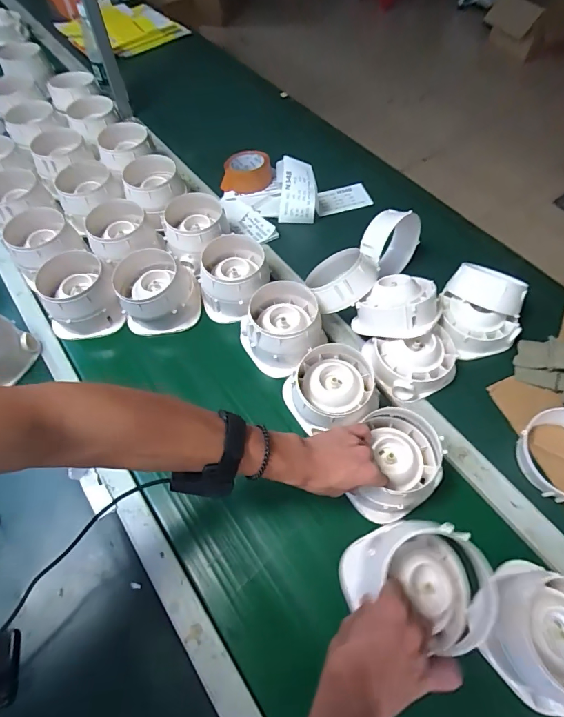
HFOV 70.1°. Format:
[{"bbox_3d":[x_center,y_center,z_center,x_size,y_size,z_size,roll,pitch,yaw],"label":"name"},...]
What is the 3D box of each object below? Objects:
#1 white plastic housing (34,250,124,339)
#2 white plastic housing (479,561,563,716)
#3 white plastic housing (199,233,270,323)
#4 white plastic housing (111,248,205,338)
[{"bbox_3d":[-0.370,-0.112,0.735,0.131,0.091,0.130,-19,60,-11],"label":"white plastic housing"},{"bbox_3d":[0.320,0.325,0.471,0.130,0.086,0.141,0,59,0],"label":"white plastic housing"},{"bbox_3d":[-0.092,-0.154,0.776,0.127,0.087,0.146,-8,59,-5],"label":"white plastic housing"},{"bbox_3d":[-0.228,-0.120,0.745,0.140,0.112,0.127,-12,59,-7],"label":"white plastic housing"}]

